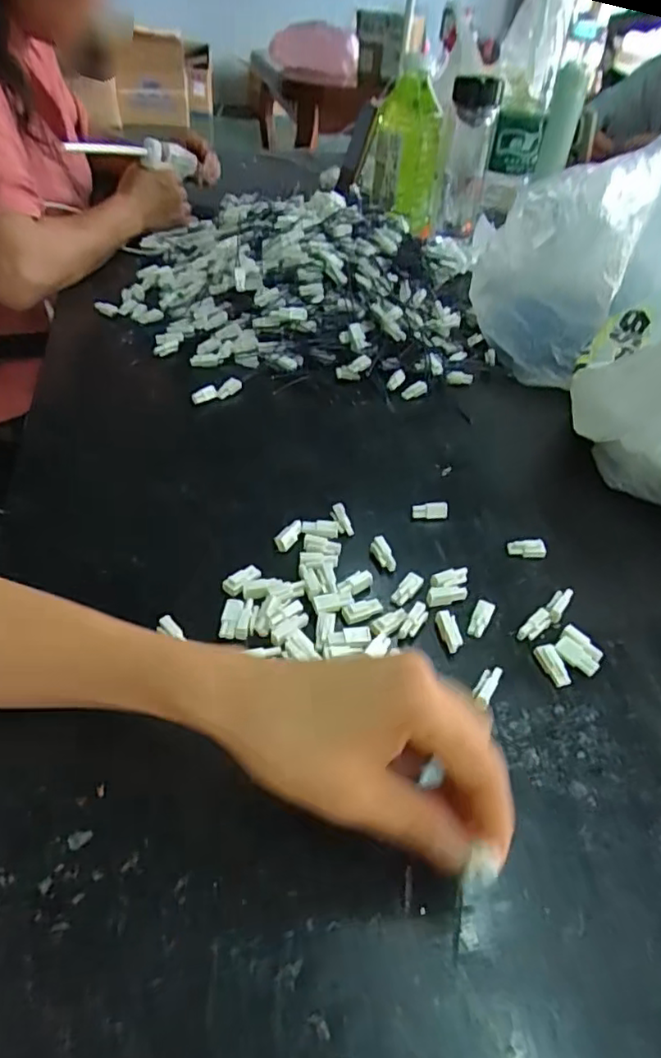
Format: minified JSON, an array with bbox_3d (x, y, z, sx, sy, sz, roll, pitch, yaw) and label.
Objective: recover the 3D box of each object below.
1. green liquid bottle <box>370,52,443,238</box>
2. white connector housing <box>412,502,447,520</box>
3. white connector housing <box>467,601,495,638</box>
[{"bbox_3d":[0.113,-0.555,0.881,0.091,0.189,0.096,6,42,1],"label":"green liquid bottle"},{"bbox_3d":[0.074,-0.013,0.441,0.026,0.009,0.010,-5,43,-10],"label":"white connector housing"},{"bbox_3d":[0.093,0.055,0.371,0.010,0.005,0.027,24,59,20],"label":"white connector housing"}]

